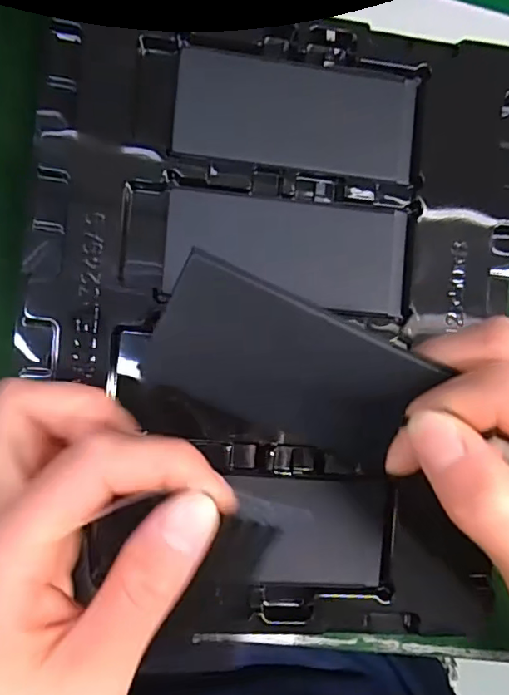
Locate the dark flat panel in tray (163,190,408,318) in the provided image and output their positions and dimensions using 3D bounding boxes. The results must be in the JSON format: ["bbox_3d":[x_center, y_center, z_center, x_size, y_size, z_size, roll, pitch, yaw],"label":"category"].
[{"bbox_3d":[0.015,-0.043,0.246,0.108,0.006,0.048,5,90,-9],"label":"dark flat panel in tray"}]

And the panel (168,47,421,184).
[{"bbox_3d":[0.020,-0.104,0.246,0.107,0.006,0.049,5,90,-9],"label":"panel"}]

